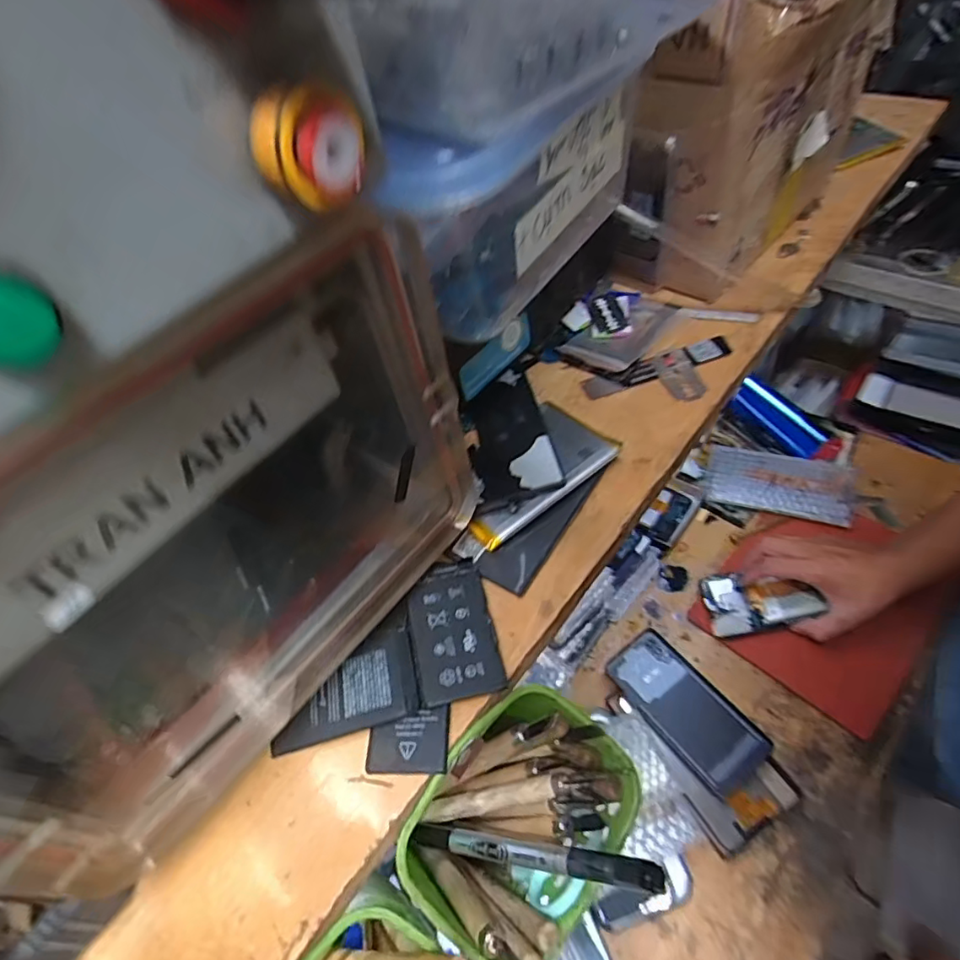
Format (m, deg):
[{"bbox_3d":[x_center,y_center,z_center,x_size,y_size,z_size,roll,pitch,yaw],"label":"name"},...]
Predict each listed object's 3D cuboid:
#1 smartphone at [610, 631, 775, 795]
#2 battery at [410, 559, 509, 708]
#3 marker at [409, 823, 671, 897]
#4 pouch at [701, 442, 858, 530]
[{"bbox_3d":[0.211,0.236,0.586,0.078,0.018,0.163,-33,55,-17],"label":"smartphone"},{"bbox_3d":[-0.012,0.069,0.262,0.036,0.004,0.064,-13,54,-4],"label":"battery"},{"bbox_3d":[0.018,0.169,0.257,0.132,0.008,0.011,-16,46,35],"label":"marker"},{"bbox_3d":[0.383,0.002,0.719,0.171,0.030,0.085,16,56,20],"label":"pouch"}]

